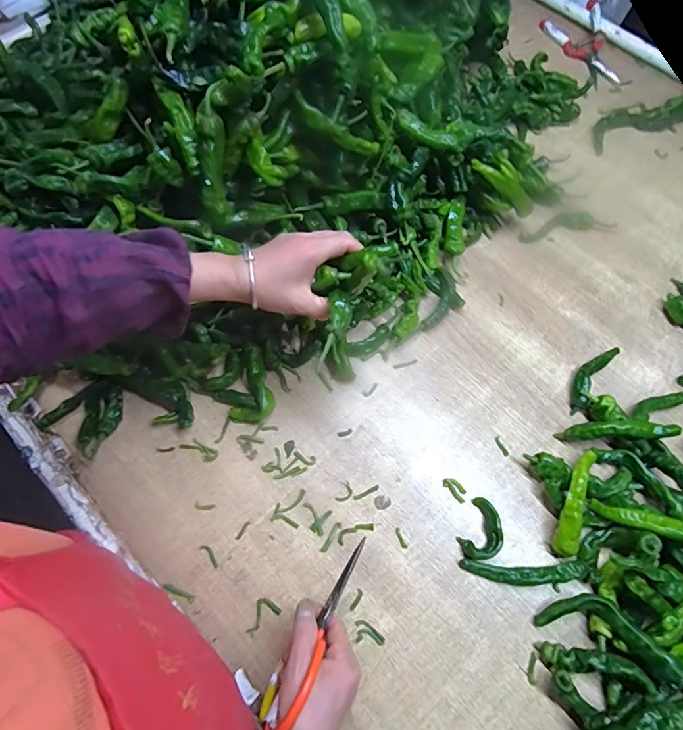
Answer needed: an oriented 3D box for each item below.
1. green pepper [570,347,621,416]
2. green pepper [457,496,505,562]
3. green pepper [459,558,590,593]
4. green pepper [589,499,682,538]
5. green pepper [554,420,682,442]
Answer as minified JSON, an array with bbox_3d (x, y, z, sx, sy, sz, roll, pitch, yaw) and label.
[{"bbox_3d":[0.335,0.010,0.599,0.031,0.022,0.121,38,72,12],"label":"green pepper"},{"bbox_3d":[0.165,0.191,0.519,0.041,0.019,0.068,29,70,9],"label":"green pepper"},{"bbox_3d":[0.206,0.233,0.502,0.136,0.019,0.029,1,68,-2],"label":"green pepper"},{"bbox_3d":[0.358,0.174,0.486,0.149,0.027,0.025,8,67,19],"label":"green pepper"},{"bbox_3d":[0.335,0.080,0.545,0.129,0.031,0.023,-3,68,13],"label":"green pepper"}]

